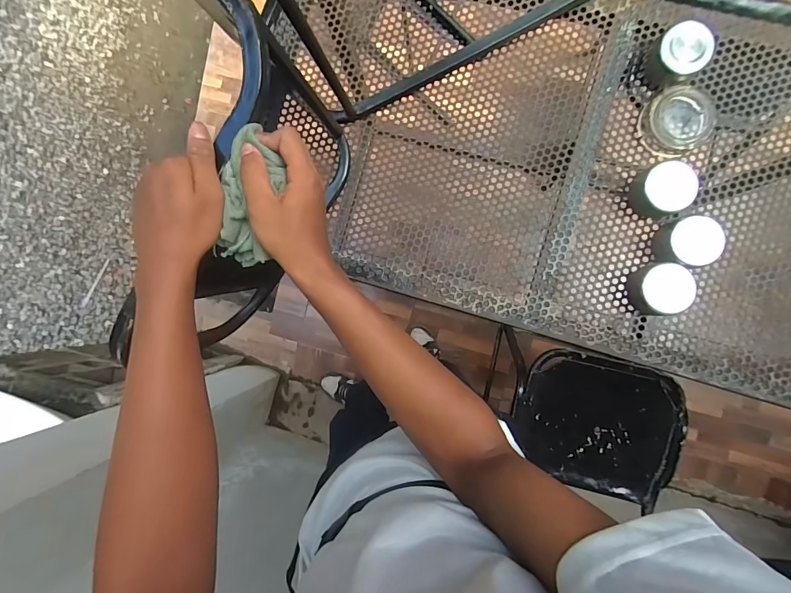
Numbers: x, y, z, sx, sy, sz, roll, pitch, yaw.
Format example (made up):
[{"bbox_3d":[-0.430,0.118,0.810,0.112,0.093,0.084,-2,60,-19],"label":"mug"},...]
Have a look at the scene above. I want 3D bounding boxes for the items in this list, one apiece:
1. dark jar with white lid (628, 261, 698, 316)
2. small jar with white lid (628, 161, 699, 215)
[{"bbox_3d":[0.418,-0.008,0.577,0.081,0.060,0.076,0,90,7],"label":"dark jar with white lid"},{"bbox_3d":[0.415,-0.164,0.576,0.074,0.056,0.075,0,90,7],"label":"small jar with white lid"}]

